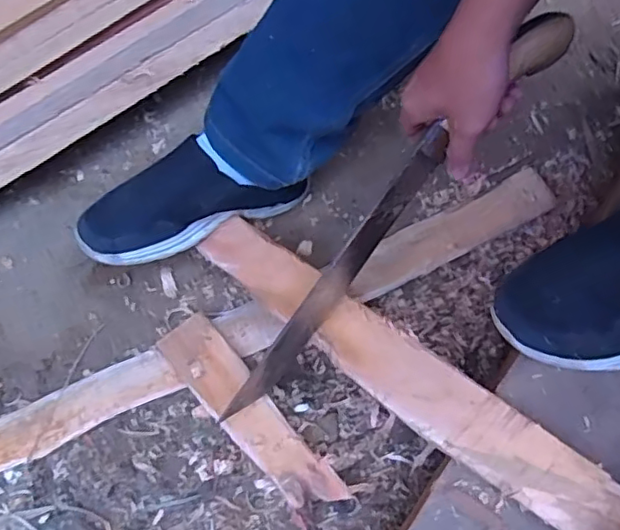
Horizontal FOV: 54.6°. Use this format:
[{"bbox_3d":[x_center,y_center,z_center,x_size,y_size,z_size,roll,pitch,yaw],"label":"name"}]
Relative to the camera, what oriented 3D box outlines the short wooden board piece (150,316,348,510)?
[{"bbox_3d":[-0.064,0.156,0.643,0.061,0.020,0.249,-41,72,-17],"label":"short wooden board piece"}]

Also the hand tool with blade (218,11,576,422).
[{"bbox_3d":[0.053,-0.022,0.499,0.028,0.041,0.424,45,111,17],"label":"hand tool with blade"}]

